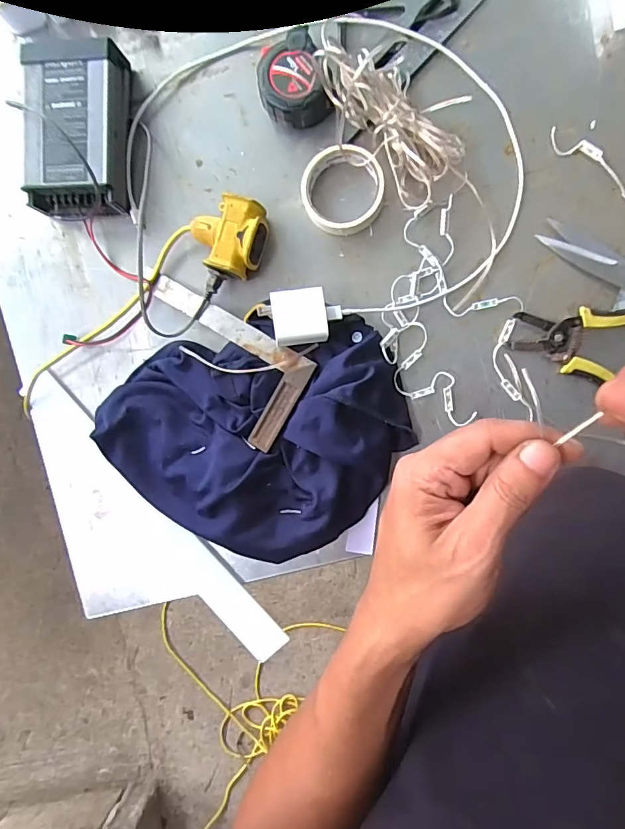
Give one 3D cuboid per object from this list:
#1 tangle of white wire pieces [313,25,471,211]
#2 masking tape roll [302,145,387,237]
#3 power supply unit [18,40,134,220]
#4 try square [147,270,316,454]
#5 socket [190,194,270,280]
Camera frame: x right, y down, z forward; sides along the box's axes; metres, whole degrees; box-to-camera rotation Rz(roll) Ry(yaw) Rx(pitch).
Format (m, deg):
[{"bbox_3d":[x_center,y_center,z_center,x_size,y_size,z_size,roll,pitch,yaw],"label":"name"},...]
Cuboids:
[{"bbox_3d":[0.092,-0.321,0.505,0.110,0.044,0.185,-35,88,8],"label":"tangle of white wire pieces"},{"bbox_3d":[0.034,-0.247,0.526,0.088,0.029,0.086,-3,93,8],"label":"masking tape roll"},{"bbox_3d":[-0.271,-0.325,0.550,0.113,0.054,0.178,3,94,7],"label":"power supply unit"},{"bbox_3d":[-0.112,-0.063,0.545,0.223,0.009,0.111,32,98,16],"label":"try square"},{"bbox_3d":[-0.094,-0.200,0.537,0.078,0.046,0.083,21,96,6],"label":"socket"}]

